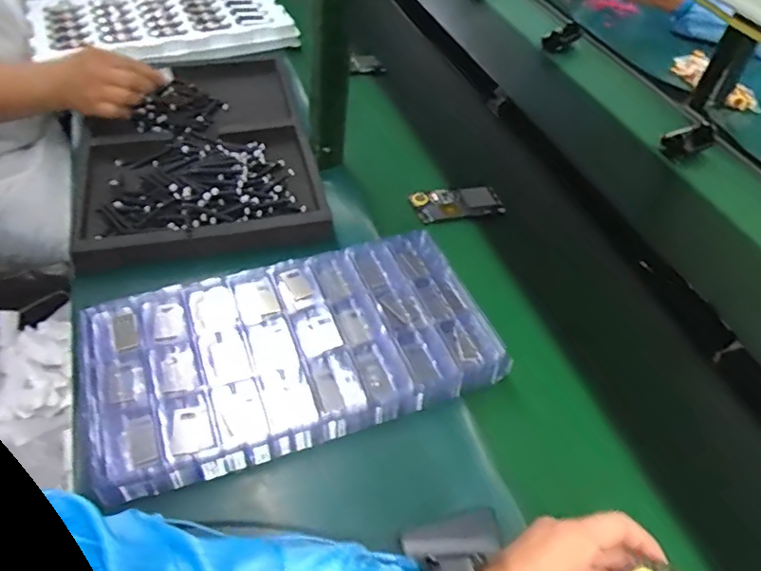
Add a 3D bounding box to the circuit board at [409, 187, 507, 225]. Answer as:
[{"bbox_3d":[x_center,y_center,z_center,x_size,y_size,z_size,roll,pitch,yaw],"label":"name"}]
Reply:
[{"bbox_3d":[0.105,-0.113,0.820,0.118,0.010,0.054,-9,60,-7],"label":"circuit board"}]

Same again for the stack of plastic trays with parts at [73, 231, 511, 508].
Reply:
[{"bbox_3d":[-0.092,0.060,0.612,0.398,0.042,0.219,-12,45,-19],"label":"stack of plastic trays with parts"}]

